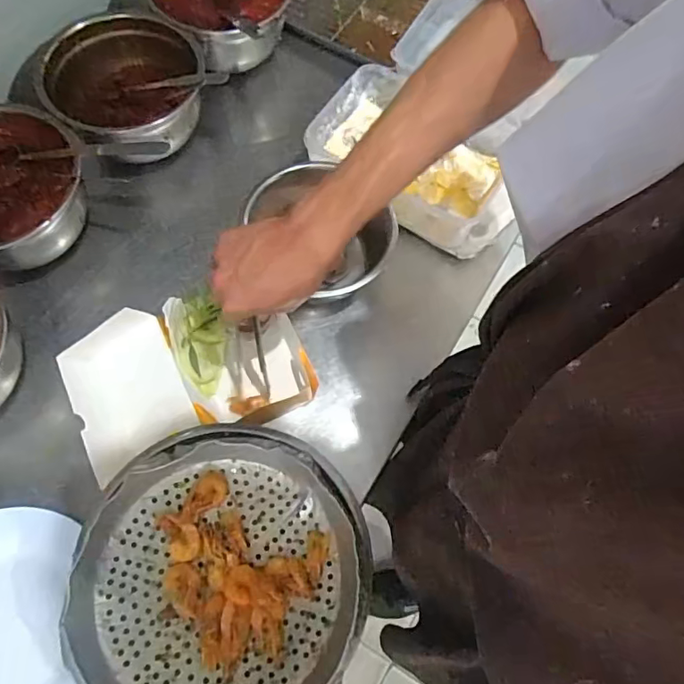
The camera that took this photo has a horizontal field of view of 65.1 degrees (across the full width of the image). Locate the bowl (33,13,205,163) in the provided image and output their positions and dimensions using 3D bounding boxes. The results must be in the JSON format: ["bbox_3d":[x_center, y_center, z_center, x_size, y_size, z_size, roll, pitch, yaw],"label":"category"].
[{"bbox_3d":[-0.270,-0.306,0.683,0.188,0.107,0.181,1,67,-1],"label":"bowl"}]

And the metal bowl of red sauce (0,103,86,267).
[{"bbox_3d":[-0.381,-0.163,0.621,0.183,0.107,0.183,1,67,-1],"label":"metal bowl of red sauce"}]

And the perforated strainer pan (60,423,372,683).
[{"bbox_3d":[-0.104,0.204,0.478,0.242,0.054,0.249,1,67,-1],"label":"perforated strainer pan"}]

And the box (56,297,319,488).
[{"bbox_3d":[-0.164,0.034,0.578,0.243,0.072,0.156,-24,70,-11],"label":"box"}]

